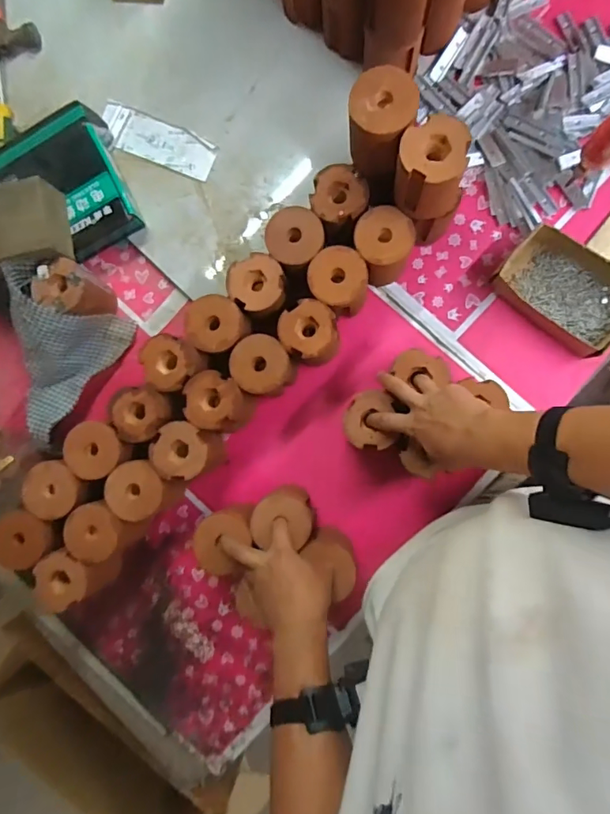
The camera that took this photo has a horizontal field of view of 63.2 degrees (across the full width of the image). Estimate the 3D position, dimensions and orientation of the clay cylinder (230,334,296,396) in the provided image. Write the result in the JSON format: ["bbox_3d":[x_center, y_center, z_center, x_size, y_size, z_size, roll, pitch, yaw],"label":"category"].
[{"bbox_3d":[-0.058,-0.058,0.703,0.076,0.087,0.081,0,89,5],"label":"clay cylinder"}]

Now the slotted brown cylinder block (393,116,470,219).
[{"bbox_3d":[0.153,-0.282,0.595,0.086,0.091,0.082,24,91,4],"label":"slotted brown cylinder block"}]

